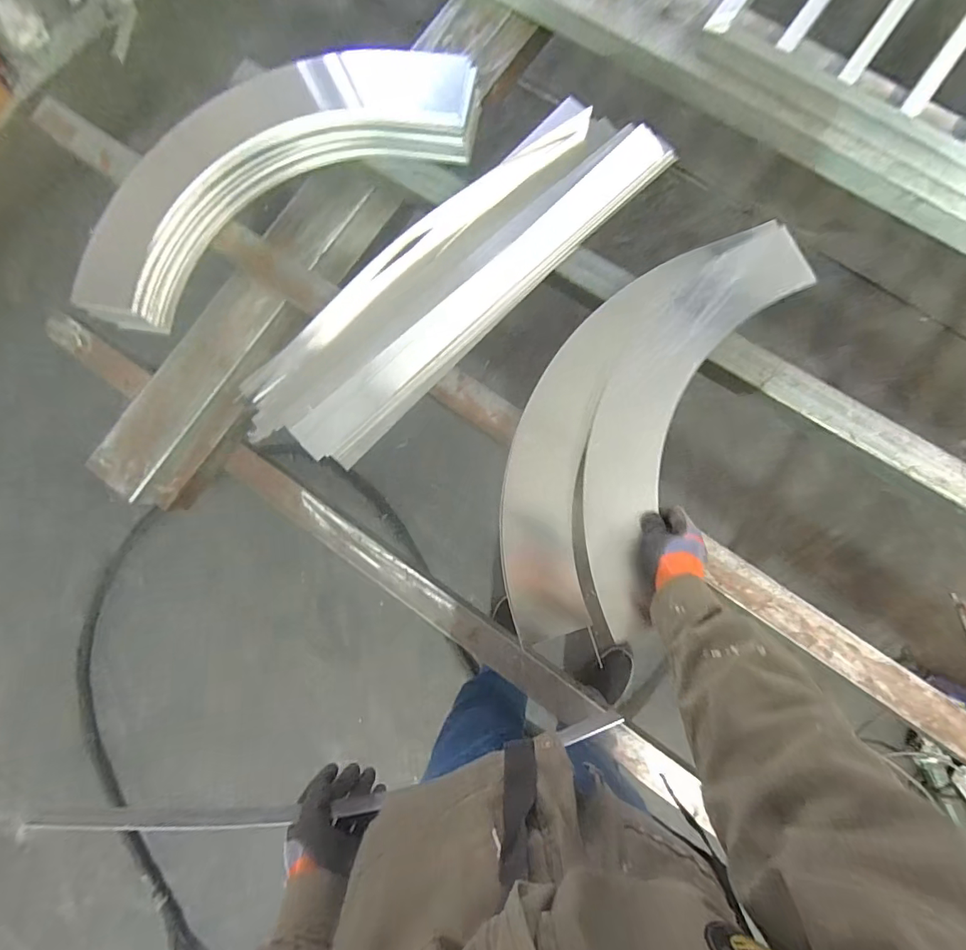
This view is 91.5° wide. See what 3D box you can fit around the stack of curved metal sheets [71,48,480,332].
[{"bbox_3d":[-0.365,-0.506,0.775,0.710,0.097,0.293,-29,82,1],"label":"stack of curved metal sheets"}]

